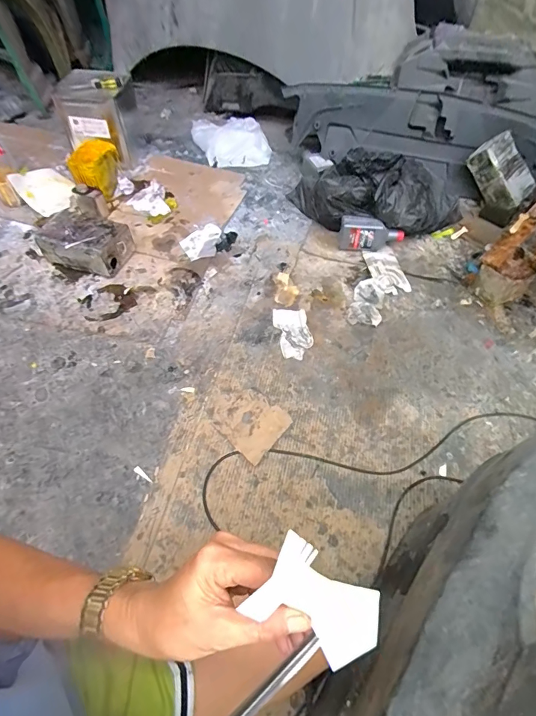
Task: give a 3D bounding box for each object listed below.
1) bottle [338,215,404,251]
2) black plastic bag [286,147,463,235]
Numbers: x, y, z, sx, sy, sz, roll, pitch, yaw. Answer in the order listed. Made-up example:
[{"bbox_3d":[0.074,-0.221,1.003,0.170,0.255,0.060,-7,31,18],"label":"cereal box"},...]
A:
[{"bbox_3d":[0.366,-0.437,1.364,0.223,0.100,0.074,0,53,-1],"label":"bottle"},{"bbox_3d":[0.398,-0.586,1.414,0.624,0.202,0.304,11,54,7],"label":"black plastic bag"}]

